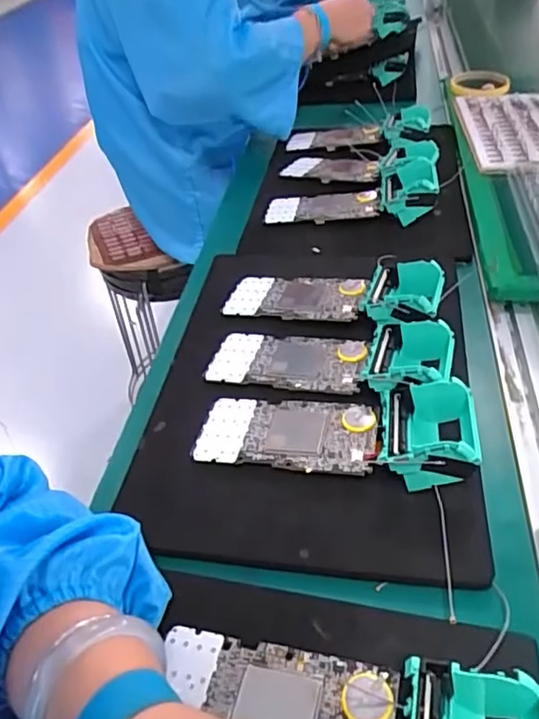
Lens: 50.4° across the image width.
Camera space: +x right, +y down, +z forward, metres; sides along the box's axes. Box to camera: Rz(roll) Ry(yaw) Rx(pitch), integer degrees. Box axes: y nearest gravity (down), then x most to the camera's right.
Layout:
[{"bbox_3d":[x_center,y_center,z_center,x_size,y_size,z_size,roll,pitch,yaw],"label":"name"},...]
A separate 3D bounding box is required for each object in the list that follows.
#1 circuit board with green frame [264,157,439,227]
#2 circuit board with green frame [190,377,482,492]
[{"bbox_3d":[0.091,-0.191,0.649,0.194,0.040,0.081,-2,42,6],"label":"circuit board with green frame"},{"bbox_3d":[0.042,0.045,0.401,0.195,0.036,0.074,2,43,11],"label":"circuit board with green frame"}]

